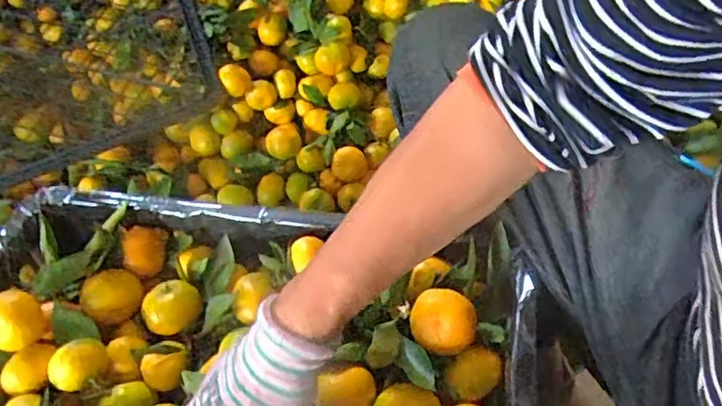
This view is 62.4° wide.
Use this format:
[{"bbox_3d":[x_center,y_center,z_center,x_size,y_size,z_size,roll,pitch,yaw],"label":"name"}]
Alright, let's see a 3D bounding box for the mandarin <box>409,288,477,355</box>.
[{"bbox_3d":[0.066,0.095,0.481,0.052,0.037,0.050,-3,50,4],"label":"mandarin"}]

